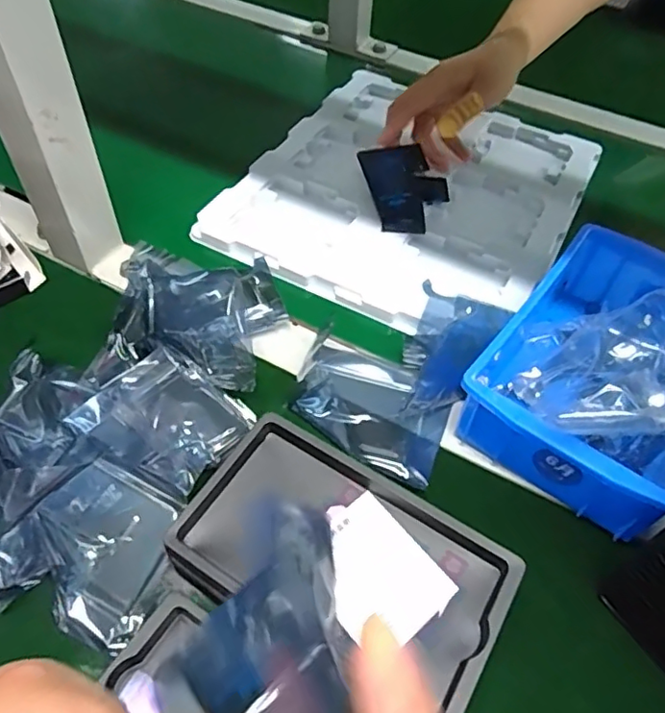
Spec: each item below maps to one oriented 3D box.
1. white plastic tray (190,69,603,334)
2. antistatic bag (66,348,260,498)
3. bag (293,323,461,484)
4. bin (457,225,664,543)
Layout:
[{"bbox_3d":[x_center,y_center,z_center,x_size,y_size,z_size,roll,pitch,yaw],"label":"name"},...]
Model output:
[{"bbox_3d":[0.073,-0.156,0.537,0.271,0.014,0.310,27,56,16],"label":"white plastic tray"},{"bbox_3d":[-0.106,0.042,0.366,0.089,0.008,0.074,33,58,20],"label":"antistatic bag"},{"bbox_3d":[0.026,0.032,0.396,0.113,0.011,0.076,31,57,18],"label":"bag"},{"bbox_3d":[0.181,0.006,0.388,0.123,0.062,0.198,34,58,20],"label":"bin"}]

